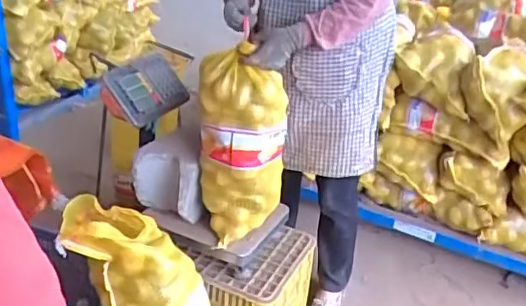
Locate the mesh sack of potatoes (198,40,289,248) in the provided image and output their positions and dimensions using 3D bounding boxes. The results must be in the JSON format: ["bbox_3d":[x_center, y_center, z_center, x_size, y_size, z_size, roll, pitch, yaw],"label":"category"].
[{"bbox_3d":[-0.061,-0.029,1.545,0.234,0.478,0.185,7,28,3],"label":"mesh sack of potatoes"}]

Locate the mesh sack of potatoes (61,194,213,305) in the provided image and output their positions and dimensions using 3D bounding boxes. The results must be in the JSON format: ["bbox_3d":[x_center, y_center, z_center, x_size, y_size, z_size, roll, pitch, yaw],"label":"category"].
[{"bbox_3d":[-0.263,0.374,1.465,0.220,0.609,0.282,-17,16,30],"label":"mesh sack of potatoes"}]

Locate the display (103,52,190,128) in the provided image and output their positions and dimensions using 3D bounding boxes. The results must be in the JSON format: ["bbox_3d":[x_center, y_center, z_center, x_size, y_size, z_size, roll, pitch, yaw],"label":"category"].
[{"bbox_3d":[-0.327,-0.200,1.724,0.184,0.085,0.294,49,33,-5],"label":"display"}]

